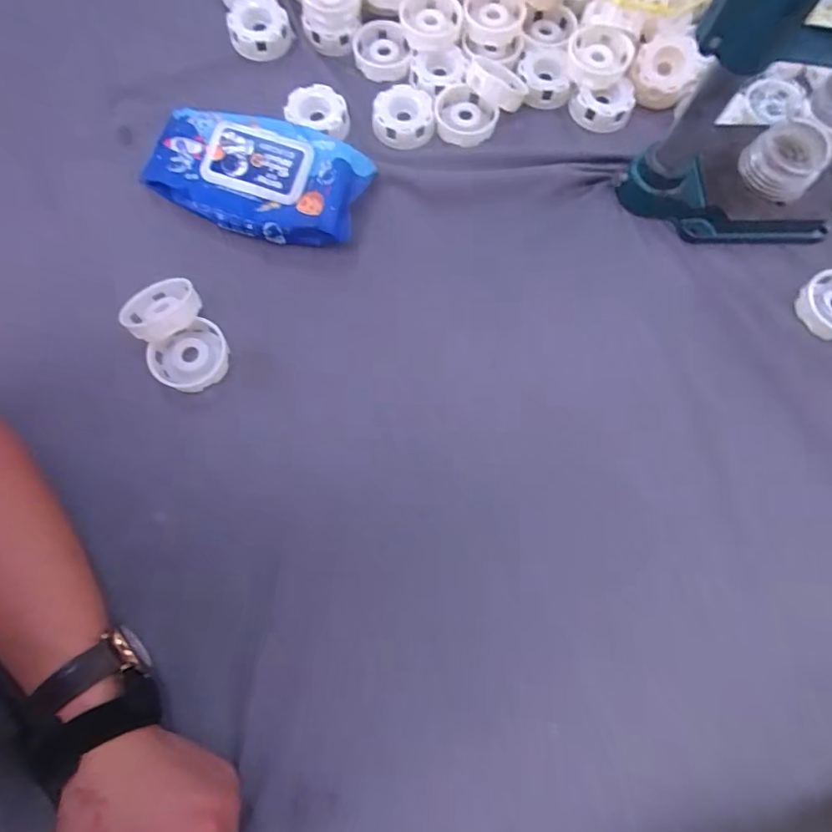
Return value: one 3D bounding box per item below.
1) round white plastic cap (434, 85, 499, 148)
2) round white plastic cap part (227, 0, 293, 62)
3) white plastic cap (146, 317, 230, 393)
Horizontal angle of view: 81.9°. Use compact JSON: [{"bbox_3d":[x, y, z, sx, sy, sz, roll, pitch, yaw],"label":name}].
[{"bbox_3d":[0.052,-0.307,0.491,0.062,0.018,0.058,0,75,-1],"label":"round white plastic cap"},{"bbox_3d":[-0.167,-0.413,0.509,0.063,0.023,0.063,-15,76,-6],"label":"round white plastic cap part"},{"bbox_3d":[-0.197,-0.051,0.416,0.062,0.024,0.060,0,75,-1],"label":"white plastic cap"}]

